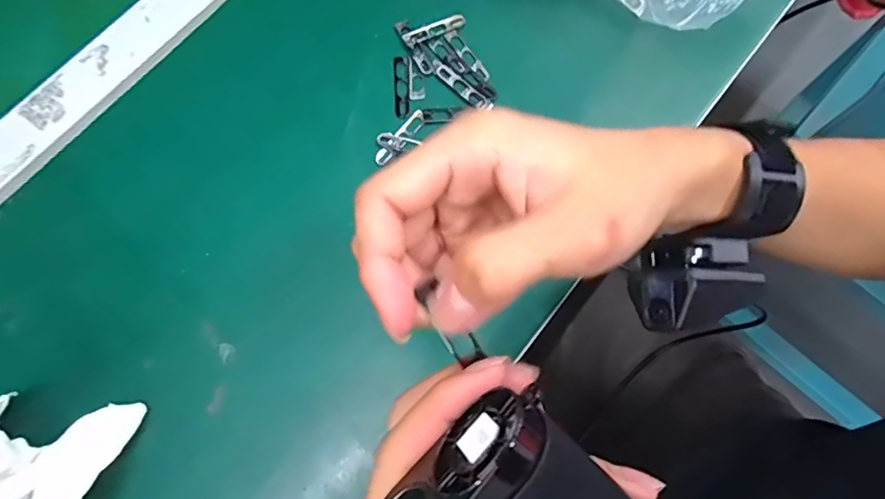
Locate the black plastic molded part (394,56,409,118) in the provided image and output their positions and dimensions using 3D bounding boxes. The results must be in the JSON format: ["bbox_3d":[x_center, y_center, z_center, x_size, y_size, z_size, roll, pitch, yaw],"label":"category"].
[{"bbox_3d":[-0.027,-0.104,0.337,0.008,0.004,0.045,-4,74,0],"label":"black plastic molded part"}]

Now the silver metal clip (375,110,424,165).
[{"bbox_3d":[-0.026,-0.069,0.328,0.010,0.004,0.042,38,78,11],"label":"silver metal clip"}]

